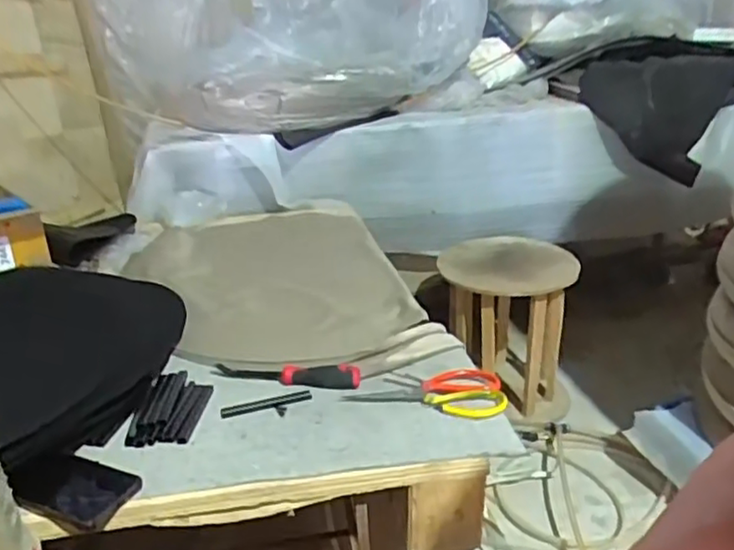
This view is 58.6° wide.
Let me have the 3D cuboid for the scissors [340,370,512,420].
[{"bbox_3d":[0.082,0.147,0.846,0.193,0.022,0.087,5,26,17],"label":"scissors"}]

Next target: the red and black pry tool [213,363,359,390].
[{"bbox_3d":[-0.109,0.133,0.879,0.198,0.027,0.037,1,25,10],"label":"red and black pry tool"}]

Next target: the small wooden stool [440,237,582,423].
[{"bbox_3d":[0.331,0.123,1.562,0.293,0.381,0.293,3,25,13],"label":"small wooden stool"}]

